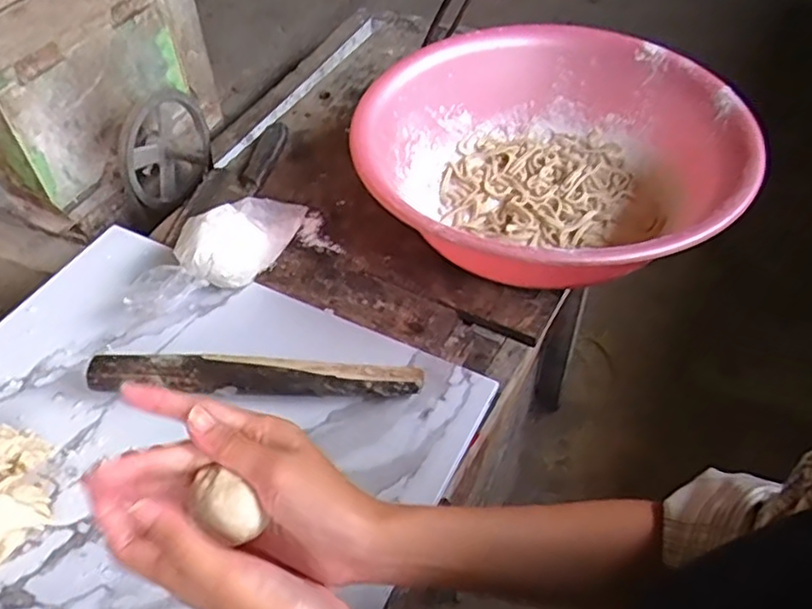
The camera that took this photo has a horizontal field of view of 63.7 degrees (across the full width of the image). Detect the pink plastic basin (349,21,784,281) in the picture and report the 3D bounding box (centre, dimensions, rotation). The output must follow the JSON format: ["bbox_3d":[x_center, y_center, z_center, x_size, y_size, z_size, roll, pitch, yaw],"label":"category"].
[{"bbox_3d":[0.159,-0.155,0.732,0.389,0.127,0.401,0,48,0],"label":"pink plastic basin"}]

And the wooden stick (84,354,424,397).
[{"bbox_3d":[-0.140,0.069,0.603,0.304,0.032,0.034,2,48,3],"label":"wooden stick"}]

